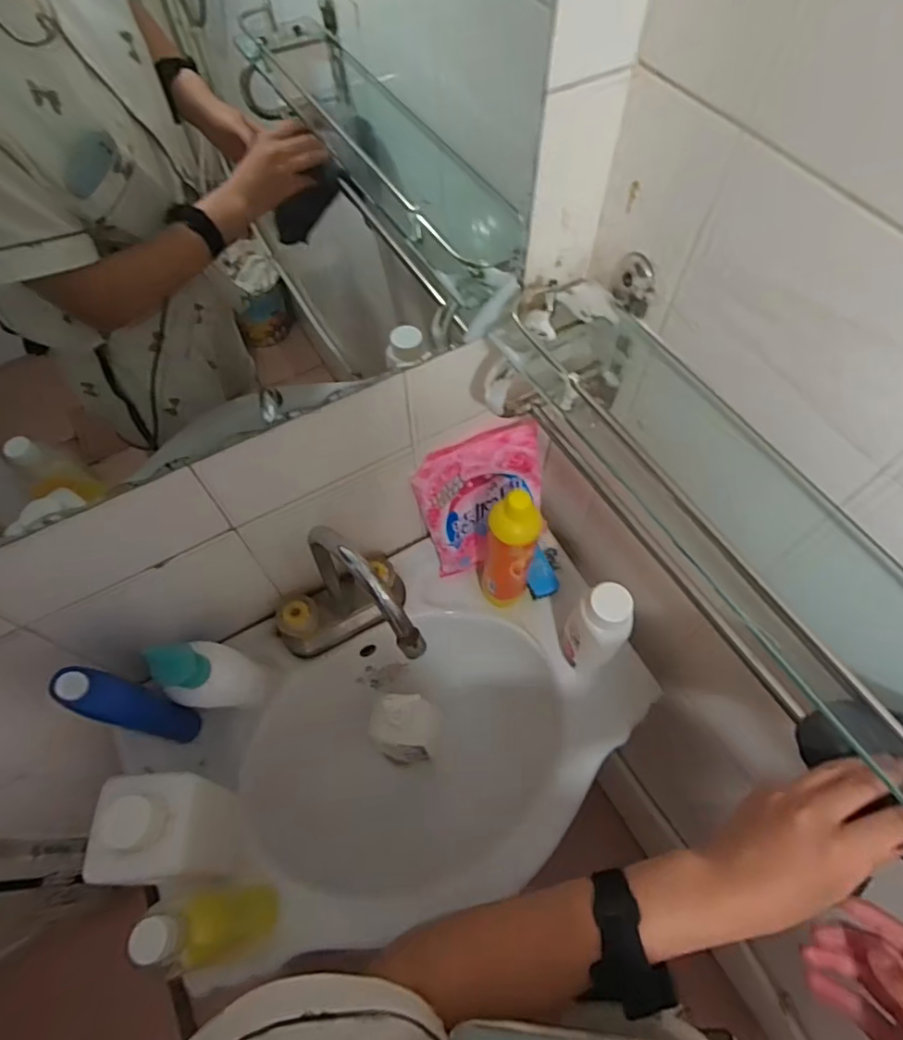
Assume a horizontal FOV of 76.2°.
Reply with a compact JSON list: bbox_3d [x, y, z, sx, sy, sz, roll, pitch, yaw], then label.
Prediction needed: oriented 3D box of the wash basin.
[{"bbox_3d":[-0.036,0.299,0.772,0.533,0.203,0.361,-35,66,-16],"label":"wash basin"}]

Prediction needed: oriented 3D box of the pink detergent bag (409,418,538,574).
[{"bbox_3d":[0.039,-0.027,0.737,0.156,0.193,0.040,-22,43,-8],"label":"pink detergent bag"}]

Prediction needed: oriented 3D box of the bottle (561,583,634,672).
[{"bbox_3d":[0.166,0.133,0.673,0.063,0.189,0.048,28,66,16],"label":"bottle"}]

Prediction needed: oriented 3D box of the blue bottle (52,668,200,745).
[{"bbox_3d":[-0.330,0.193,0.602,0.040,0.234,0.036,40,69,21],"label":"blue bottle"}]

